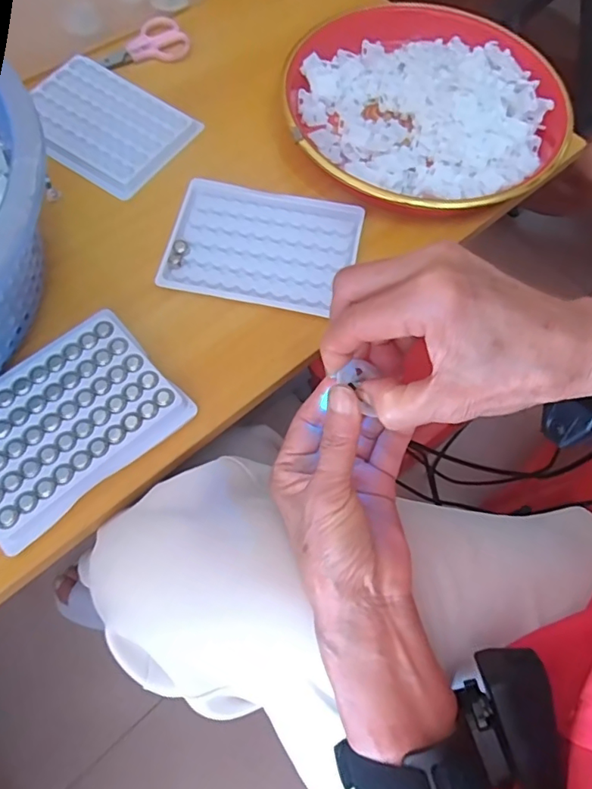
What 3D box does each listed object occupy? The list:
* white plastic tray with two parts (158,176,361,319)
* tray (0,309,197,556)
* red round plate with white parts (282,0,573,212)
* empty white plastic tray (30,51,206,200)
[{"bbox_3d":[-0.023,-0.103,0.363,0.126,0.012,0.093,11,68,2],"label":"white plastic tray with two parts"},{"bbox_3d":[-0.136,0.016,0.304,0.125,0.008,0.091,-40,75,-16],"label":"tray"},{"bbox_3d":[0.099,-0.225,0.409,0.209,0.027,0.208,1,68,-2],"label":"red round plate with white parts"},{"bbox_3d":[-0.149,-0.210,0.401,0.123,0.010,0.089,33,70,10],"label":"empty white plastic tray"}]

